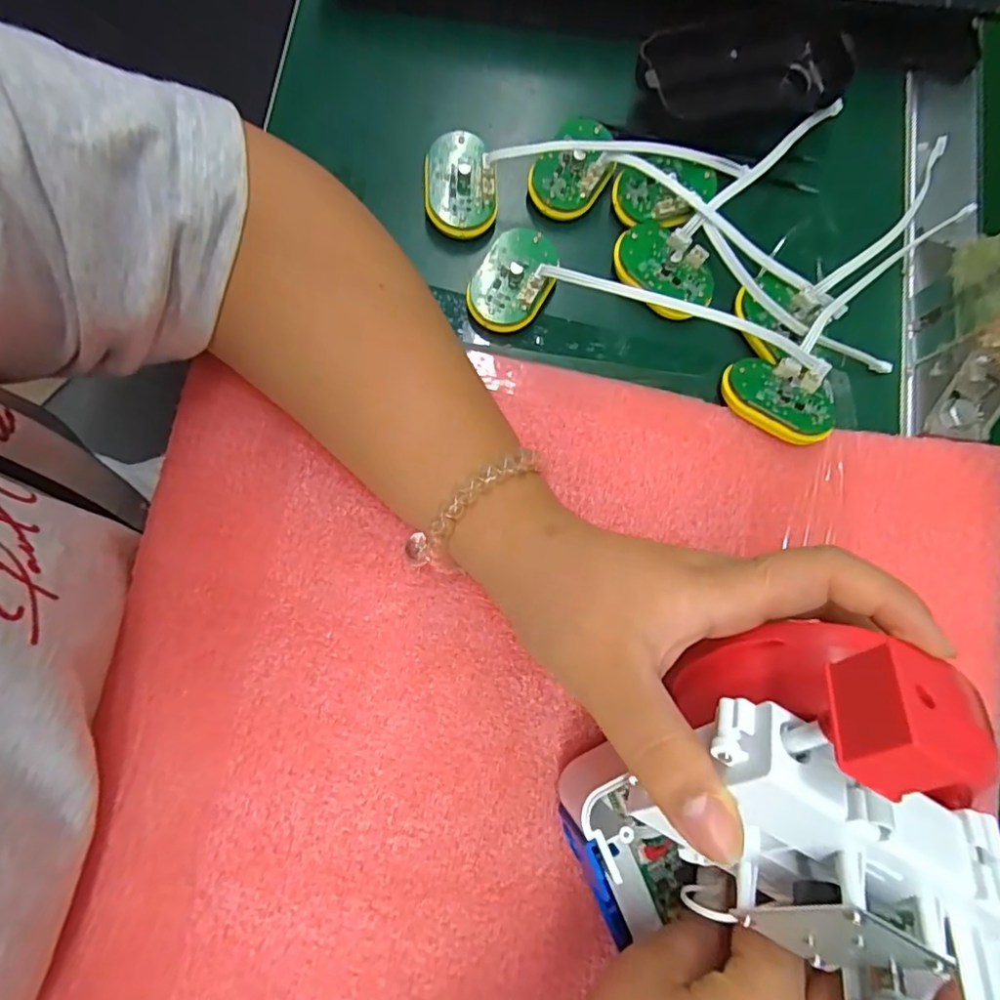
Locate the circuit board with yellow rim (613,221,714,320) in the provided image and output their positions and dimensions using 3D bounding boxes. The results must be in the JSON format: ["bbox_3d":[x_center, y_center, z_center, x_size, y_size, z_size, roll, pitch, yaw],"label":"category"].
[{"bbox_3d":[0.081,-0.115,0.275,0.053,0.019,0.034,44,80,5],"label":"circuit board with yellow rim"}]

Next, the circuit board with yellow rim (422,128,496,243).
[{"bbox_3d":[-0.020,-0.159,0.276,0.036,0.019,0.052,-1,79,-1],"label":"circuit board with yellow rim"}]

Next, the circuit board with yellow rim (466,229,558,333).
[{"bbox_3d":[0.007,-0.109,0.266,0.035,0.013,0.052,29,83,2],"label":"circuit board with yellow rim"}]

